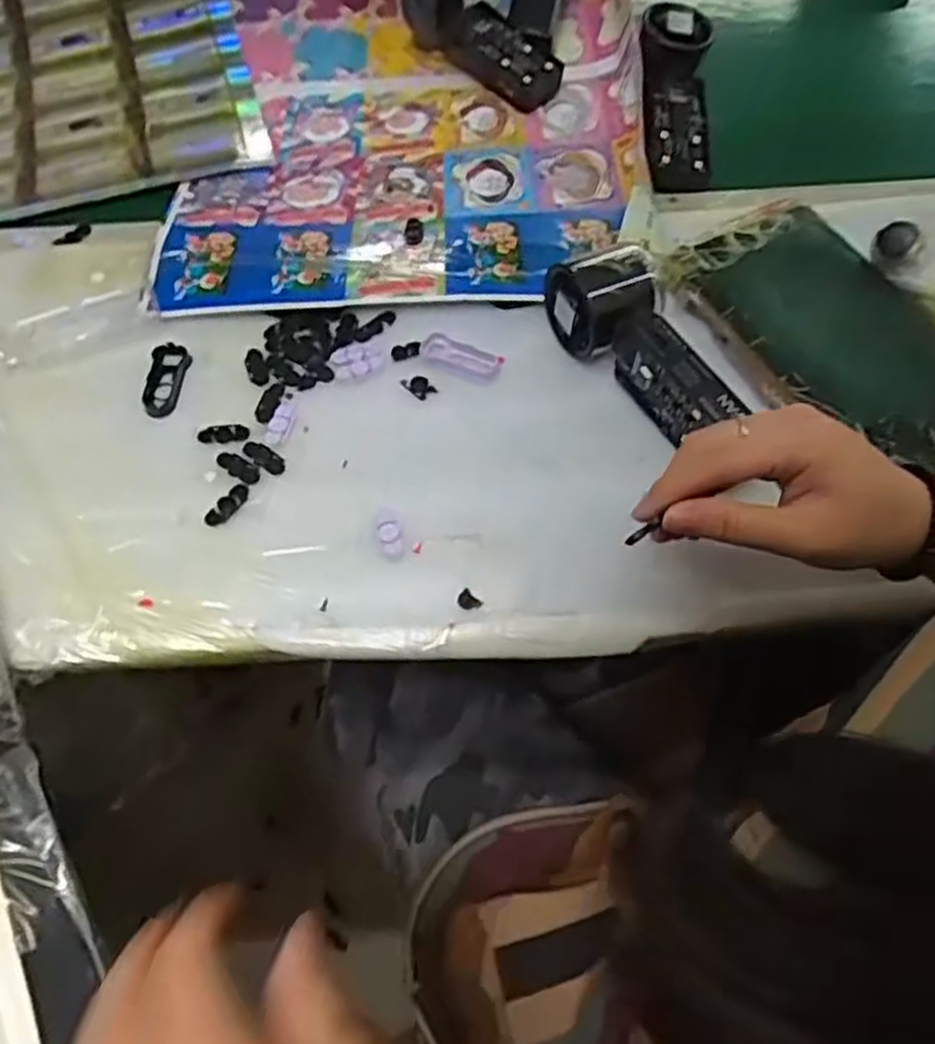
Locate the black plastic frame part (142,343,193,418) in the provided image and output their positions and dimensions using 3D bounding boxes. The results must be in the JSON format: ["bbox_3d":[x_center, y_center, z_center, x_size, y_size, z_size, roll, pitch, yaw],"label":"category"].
[{"bbox_3d":[-0.185,-0.088,0.485,0.024,0.006,0.052,-1,56,0],"label":"black plastic frame part"}]

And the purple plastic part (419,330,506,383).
[{"bbox_3d":[-0.005,-0.104,0.493,0.052,0.004,0.021,20,59,14],"label":"purple plastic part"}]

